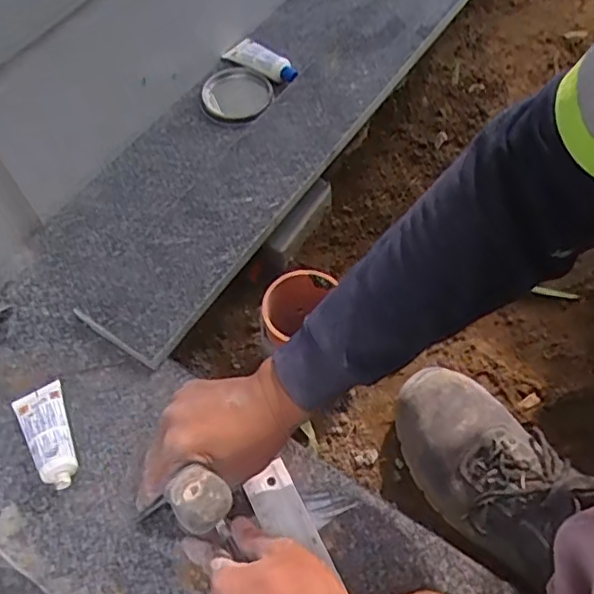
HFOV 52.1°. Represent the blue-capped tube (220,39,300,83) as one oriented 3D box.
[{"bbox_3d":[-0.043,-0.297,0.762,0.102,0.019,0.045,34,67,18],"label":"blue-capped tube"}]

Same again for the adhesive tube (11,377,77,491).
[{"bbox_3d":[-0.221,0.119,0.531,0.044,0.024,0.096,-22,63,-11],"label":"adhesive tube"}]

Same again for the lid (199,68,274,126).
[{"bbox_3d":[-0.075,-0.248,0.740,0.083,0.021,0.090,-1,61,1],"label":"lid"}]

